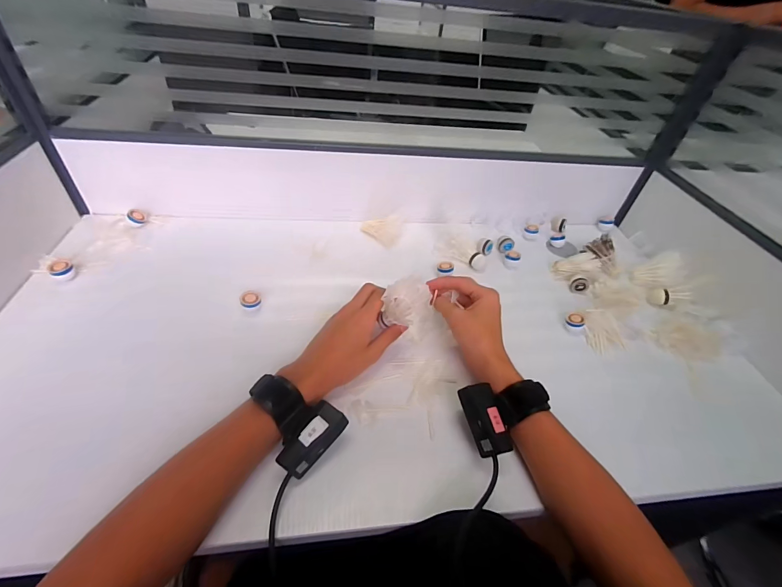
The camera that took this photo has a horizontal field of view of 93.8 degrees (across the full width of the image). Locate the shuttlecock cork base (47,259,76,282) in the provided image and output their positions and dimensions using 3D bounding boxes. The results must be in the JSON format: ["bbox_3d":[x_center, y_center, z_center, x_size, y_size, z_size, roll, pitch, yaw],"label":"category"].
[{"bbox_3d":[-0.442,-0.032,0.491,0.022,0.021,0.026,37,52,27],"label":"shuttlecock cork base"}]

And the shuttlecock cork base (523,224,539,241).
[{"bbox_3d":[0.267,-0.117,0.696,0.027,0.021,0.028,25,47,17],"label":"shuttlecock cork base"}]

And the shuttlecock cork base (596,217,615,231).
[{"bbox_3d":[0.436,-0.141,0.744,0.028,0.027,0.028,33,50,24],"label":"shuttlecock cork base"}]

